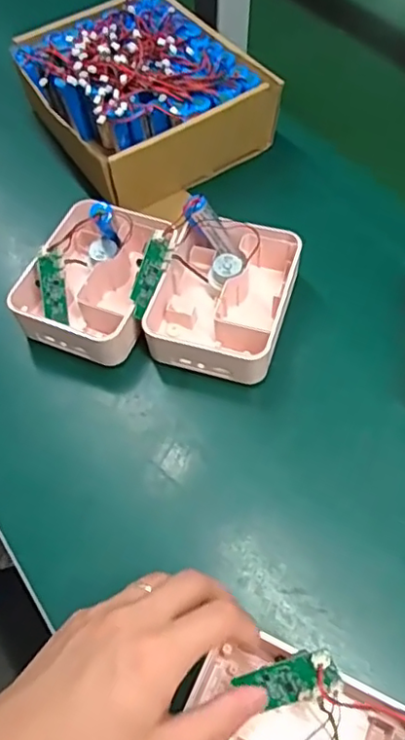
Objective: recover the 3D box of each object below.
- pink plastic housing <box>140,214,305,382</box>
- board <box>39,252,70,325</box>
[{"bbox_3d":[0.017,-0.063,0.479,0.104,0.043,0.141,17,67,5],"label":"pink plastic housing"},{"bbox_3d":[-0.119,-0.065,0.478,0.004,0.025,0.056,-2,94,39],"label":"board"}]

